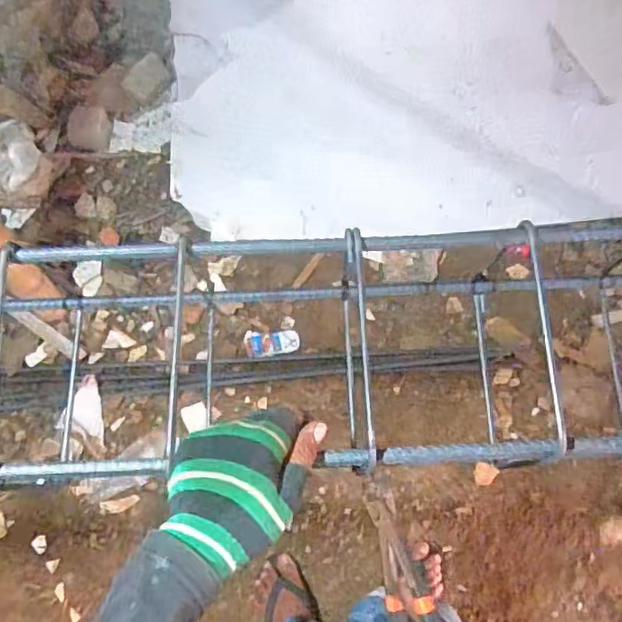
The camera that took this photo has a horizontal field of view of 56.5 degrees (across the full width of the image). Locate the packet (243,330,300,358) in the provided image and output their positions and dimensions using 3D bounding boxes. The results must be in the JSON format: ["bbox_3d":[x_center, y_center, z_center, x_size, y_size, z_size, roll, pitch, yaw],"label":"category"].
[{"bbox_3d":[-0.098,0.079,1.459,0.136,0.026,0.067,-6,70,-1],"label":"packet"}]

